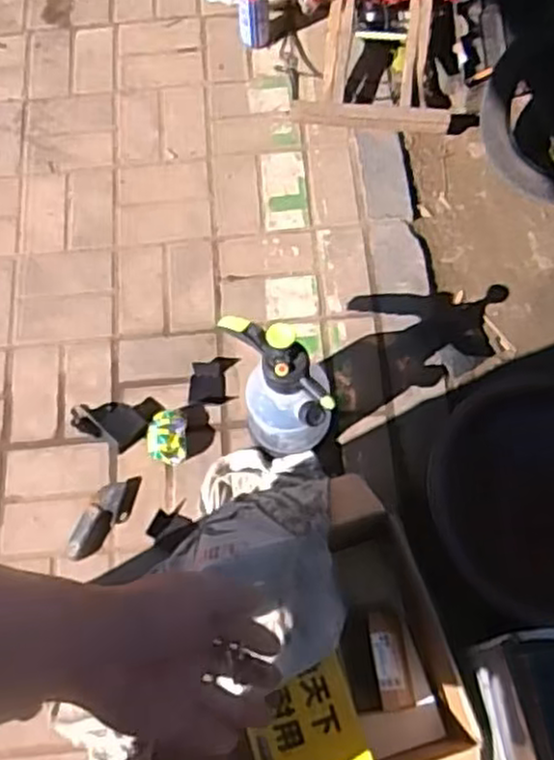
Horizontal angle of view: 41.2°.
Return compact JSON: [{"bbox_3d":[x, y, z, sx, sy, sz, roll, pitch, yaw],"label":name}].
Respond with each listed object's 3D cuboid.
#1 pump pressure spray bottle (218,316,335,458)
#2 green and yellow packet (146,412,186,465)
[{"bbox_3d":[-0.001,0.001,1.176,0.112,0.324,0.199,-21,69,-5],"label":"pump pressure spray bottle"},{"bbox_3d":[-0.194,0.101,1.298,0.068,0.024,0.093,-3,68,0],"label":"green and yellow packet"}]

